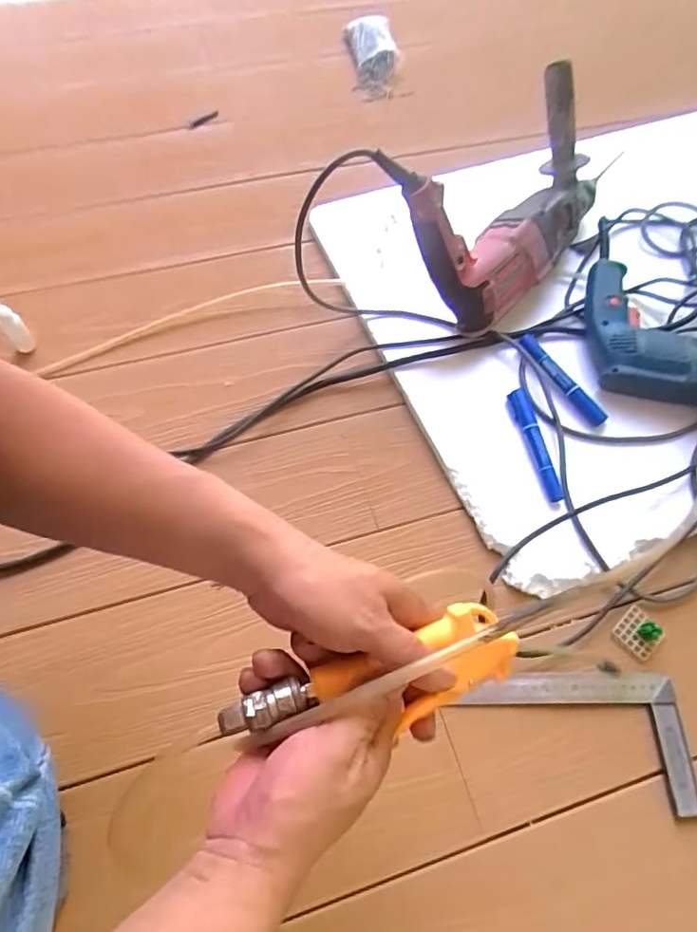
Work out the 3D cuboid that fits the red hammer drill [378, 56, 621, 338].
[{"bbox_3d":[0.207,-0.327,0.700,0.356,0.184,0.149,-41,72,-20],"label":"red hammer drill"}]

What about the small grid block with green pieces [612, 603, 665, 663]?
[{"bbox_3d":[0.305,0.175,0.592,0.043,0.023,0.040,42,69,17],"label":"small grid block with green pieces"}]

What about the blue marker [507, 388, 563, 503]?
[{"bbox_3d":[0.218,-0.027,0.667,0.021,0.018,0.147,-8,64,-6],"label":"blue marker"}]

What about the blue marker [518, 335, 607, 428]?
[{"bbox_3d":[0.266,-0.107,0.711,0.021,0.019,0.144,-32,69,-17],"label":"blue marker"}]

